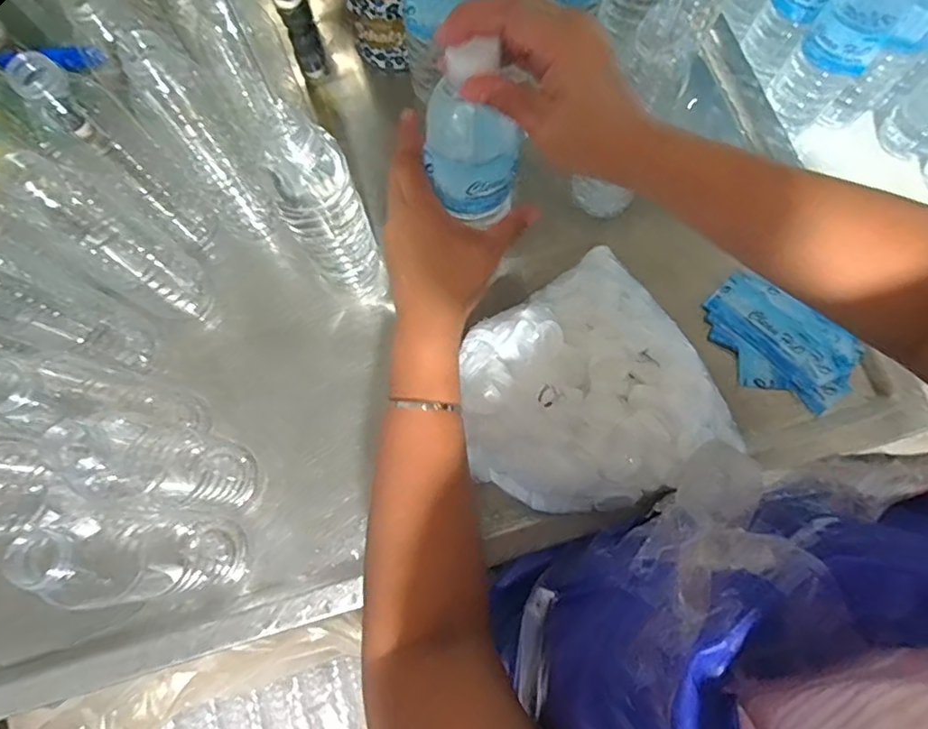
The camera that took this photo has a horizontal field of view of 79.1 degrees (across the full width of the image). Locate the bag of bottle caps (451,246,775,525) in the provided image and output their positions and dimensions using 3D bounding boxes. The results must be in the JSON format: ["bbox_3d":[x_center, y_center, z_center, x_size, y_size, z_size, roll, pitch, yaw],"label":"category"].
[{"bbox_3d":[0.103,0.039,0.463,0.205,0.073,0.231,-30,76,-8],"label":"bag of bottle caps"}]

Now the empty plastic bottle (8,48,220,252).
[{"bbox_3d":[-0.280,-0.171,0.468,0.056,0.208,0.076,-38,78,-10],"label":"empty plastic bottle"}]

